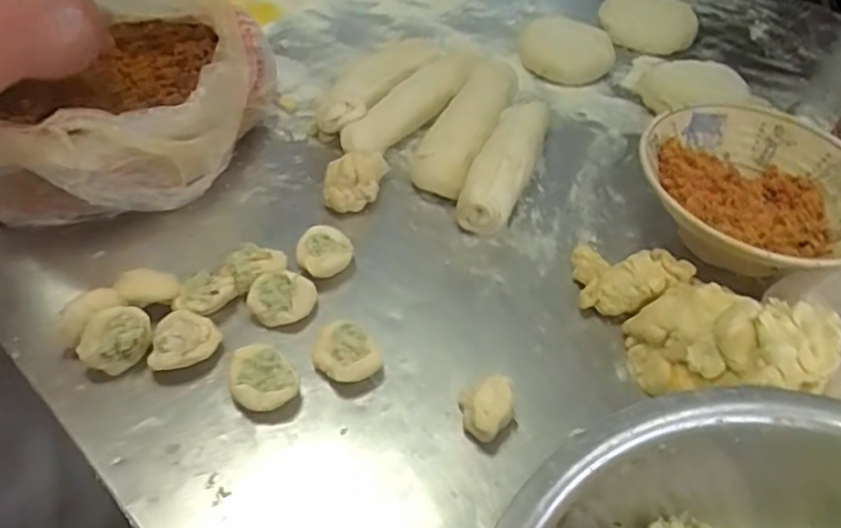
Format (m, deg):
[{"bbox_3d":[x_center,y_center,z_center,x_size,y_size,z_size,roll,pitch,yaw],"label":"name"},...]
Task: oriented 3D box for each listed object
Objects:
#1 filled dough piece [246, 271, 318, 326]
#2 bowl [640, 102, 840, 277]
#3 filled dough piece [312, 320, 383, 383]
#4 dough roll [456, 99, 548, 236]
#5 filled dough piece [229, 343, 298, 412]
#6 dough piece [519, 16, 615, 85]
[{"bbox_3d":[-0.116,0.028,0.551,0.055,0.030,0.039,-12,50,-15],"label":"filled dough piece"},{"bbox_3d":[0.304,-0.058,0.607,0.203,0.078,0.197,2,48,-2],"label":"bowl"},{"bbox_3d":[-0.059,0.072,0.527,0.053,0.027,0.049,2,48,-2],"label":"filled dough piece"},{"bbox_3d":[0.090,-0.107,0.681,0.055,0.043,0.193,20,50,14],"label":"dough roll"},{"bbox_3d":[-0.122,0.089,0.506,0.046,0.023,0.055,-23,54,-22],"label":"filled dough piece"},{"bbox_3d":[0.180,-0.267,0.820,0.117,0.041,0.082,19,50,13],"label":"dough piece"}]

